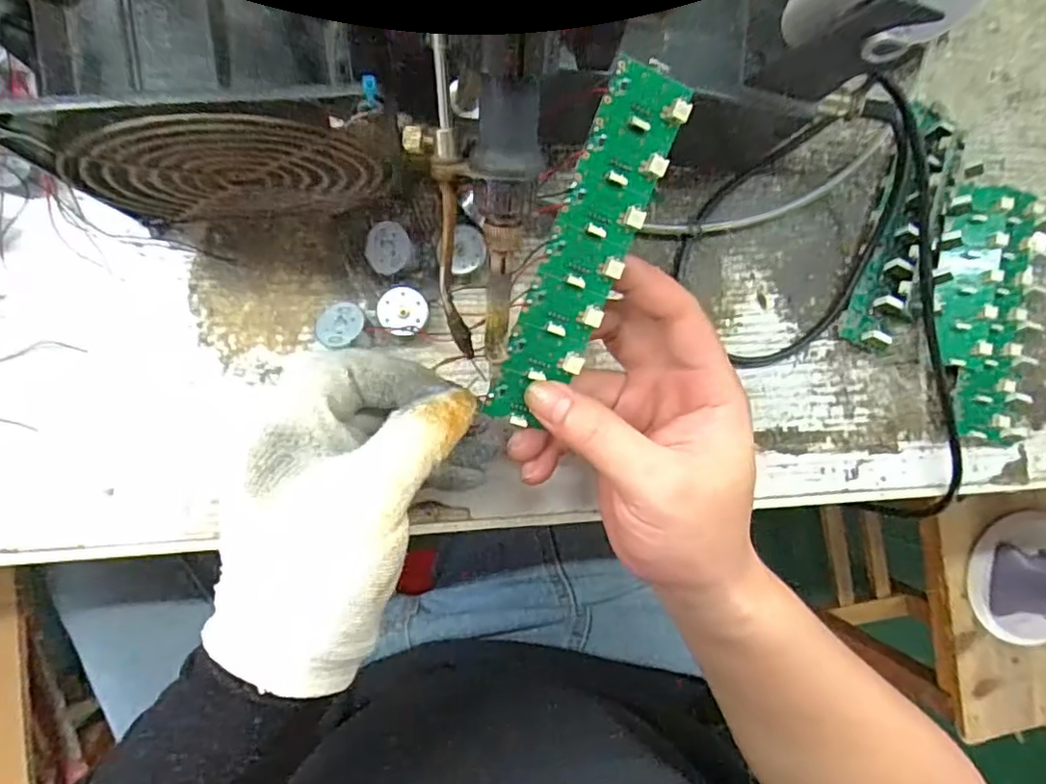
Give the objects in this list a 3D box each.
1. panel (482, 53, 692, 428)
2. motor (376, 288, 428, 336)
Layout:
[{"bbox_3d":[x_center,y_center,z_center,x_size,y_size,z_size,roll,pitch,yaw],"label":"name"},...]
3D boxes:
[{"bbox_3d":[0.023,-0.051,0.235,0.031,0.005,0.138,22,103,-10],"label":"panel"},{"bbox_3d":[-0.057,-0.038,0.297,0.023,0.016,0.022,0,92,-10],"label":"motor"}]

